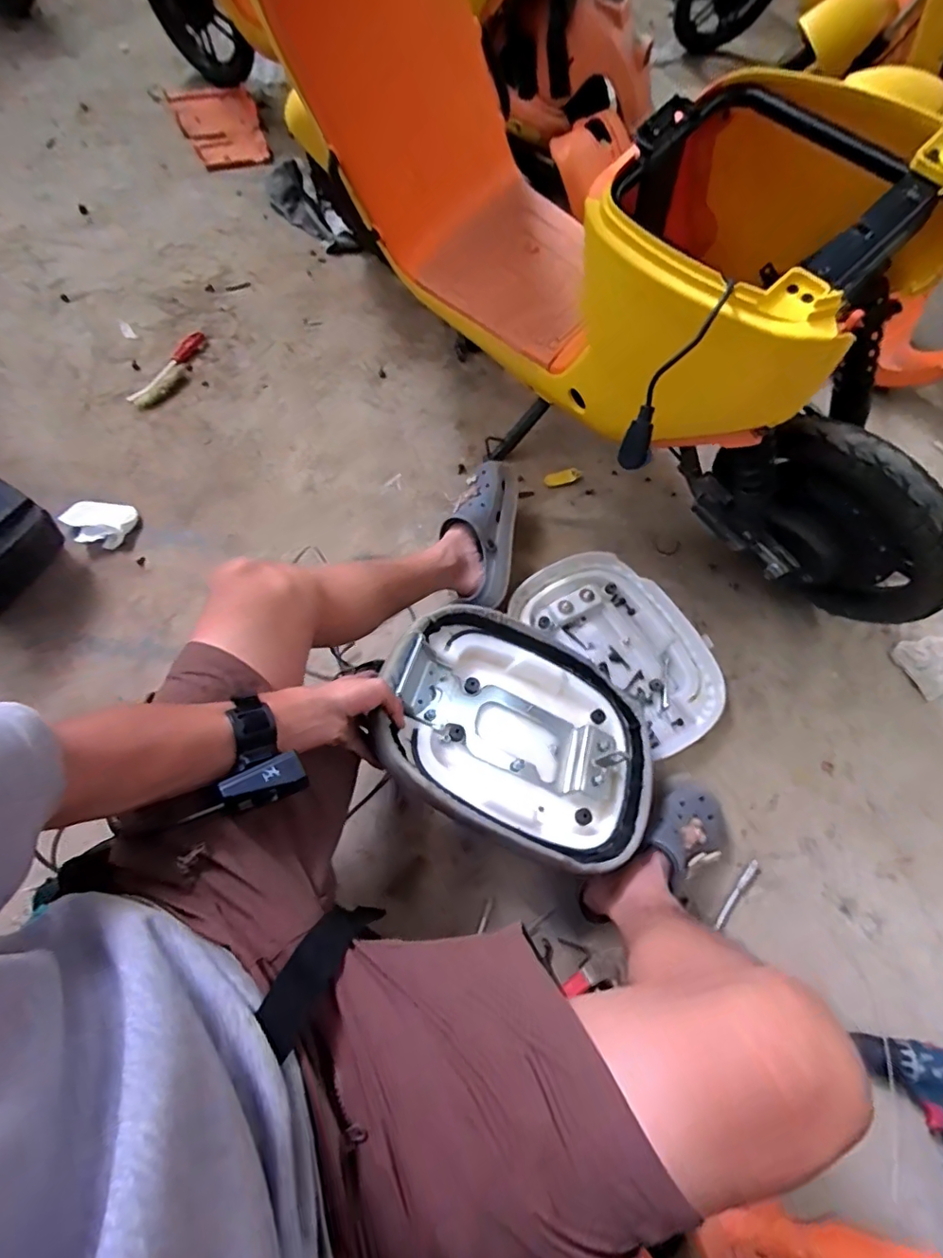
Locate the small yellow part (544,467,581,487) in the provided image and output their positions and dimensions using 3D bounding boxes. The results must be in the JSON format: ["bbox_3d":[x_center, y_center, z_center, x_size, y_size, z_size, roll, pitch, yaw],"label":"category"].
[{"bbox_3d":[0.179,-0.297,1.097,0.076,0.005,0.030,-21,68,-12],"label":"small yellow part"}]

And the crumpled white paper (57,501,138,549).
[{"bbox_3d":[-0.630,-0.177,0.945,0.113,0.041,0.090,13,65,3],"label":"crumpled white paper"}]

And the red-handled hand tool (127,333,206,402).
[{"bbox_3d":[-0.611,-0.527,1.128,0.032,0.024,0.213,22,66,7],"label":"red-handled hand tool"}]

